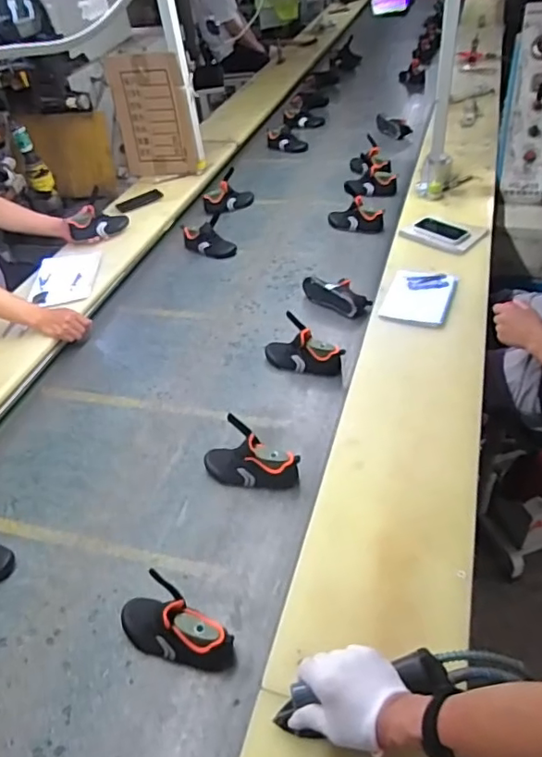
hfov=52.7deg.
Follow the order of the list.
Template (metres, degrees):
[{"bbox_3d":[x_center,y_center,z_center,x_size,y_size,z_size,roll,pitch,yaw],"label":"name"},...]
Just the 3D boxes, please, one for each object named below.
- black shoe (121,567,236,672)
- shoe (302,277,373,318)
[{"bbox_3d":[-0.149,0.373,0.832,0.186,0.107,0.077,14,47,20],"label":"black shoe"},{"bbox_3d":[0.169,-0.239,1.491,0.091,0.072,0.208,-35,51,-28],"label":"shoe"}]

